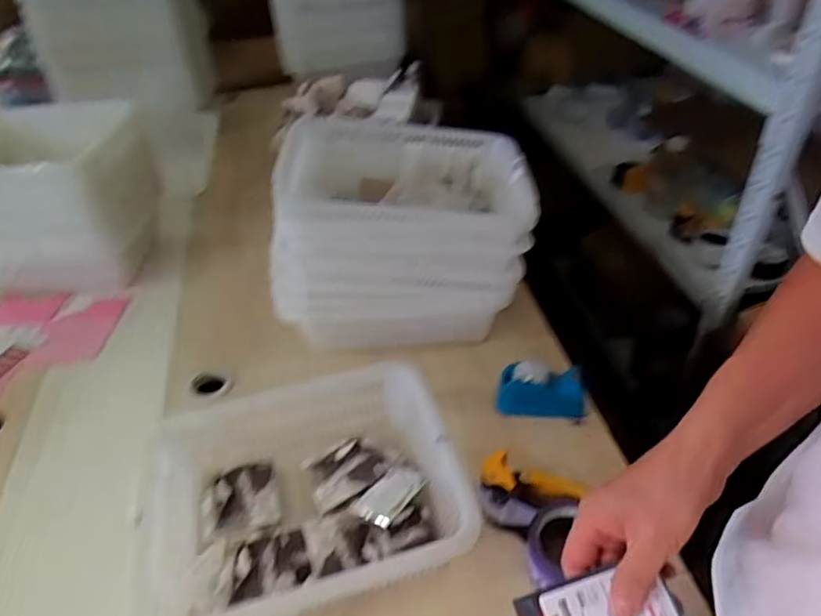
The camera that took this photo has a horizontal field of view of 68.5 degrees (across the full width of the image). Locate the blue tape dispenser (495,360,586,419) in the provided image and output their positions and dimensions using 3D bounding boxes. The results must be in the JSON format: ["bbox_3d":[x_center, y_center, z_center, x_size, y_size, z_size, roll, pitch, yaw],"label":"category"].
[{"bbox_3d":[0.177,0.112,0.827,0.117,0.062,0.059,0,40,6],"label":"blue tape dispenser"}]

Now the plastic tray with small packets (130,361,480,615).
[{"bbox_3d":[-0.125,0.220,0.685,0.356,0.119,0.271,-13,41,-9],"label":"plastic tray with small packets"}]

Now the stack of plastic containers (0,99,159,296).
[{"bbox_3d":[-0.677,-0.205,1.122,0.334,0.292,0.271,-2,40,3],"label":"stack of plastic containers"}]

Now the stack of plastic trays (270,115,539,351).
[{"bbox_3d":[0.000,-0.113,0.939,0.348,0.287,0.313,0,40,5],"label":"stack of plastic trays"}]

